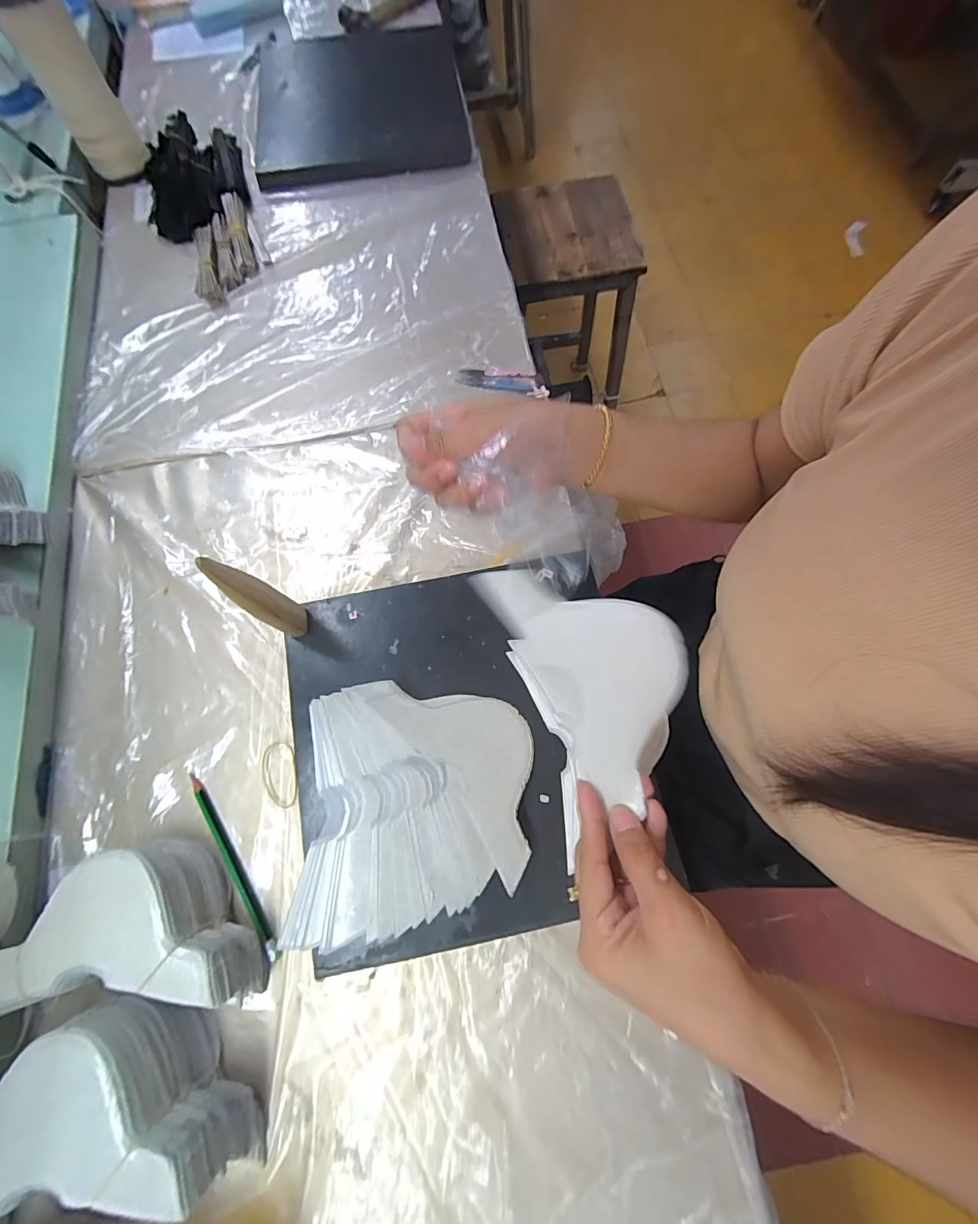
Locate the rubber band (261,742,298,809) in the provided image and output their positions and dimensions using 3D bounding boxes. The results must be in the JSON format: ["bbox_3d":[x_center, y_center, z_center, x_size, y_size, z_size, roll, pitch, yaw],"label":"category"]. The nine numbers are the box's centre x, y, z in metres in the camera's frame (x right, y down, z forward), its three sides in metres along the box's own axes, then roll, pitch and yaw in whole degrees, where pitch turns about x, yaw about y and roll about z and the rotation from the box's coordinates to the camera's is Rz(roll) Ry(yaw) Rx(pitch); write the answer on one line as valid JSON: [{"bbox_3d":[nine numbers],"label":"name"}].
[{"bbox_3d":[-0.185,0.145,0.401,0.040,0.007,0.058,-22,74,19],"label":"rubber band"}]

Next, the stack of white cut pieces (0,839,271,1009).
[{"bbox_3d":[-0.271,0.236,0.343,0.188,0.063,0.106,1,73,0],"label":"stack of white cut pieces"}]

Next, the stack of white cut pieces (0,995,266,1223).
[{"bbox_3d":[-0.258,0.333,0.309,0.187,0.073,0.106,2,73,1],"label":"stack of white cut pieces"}]

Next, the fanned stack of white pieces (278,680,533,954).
[{"bbox_3d":[-0.059,0.154,0.359,0.179,0.041,0.178,0,73,0],"label":"fanned stack of white pieces"}]

